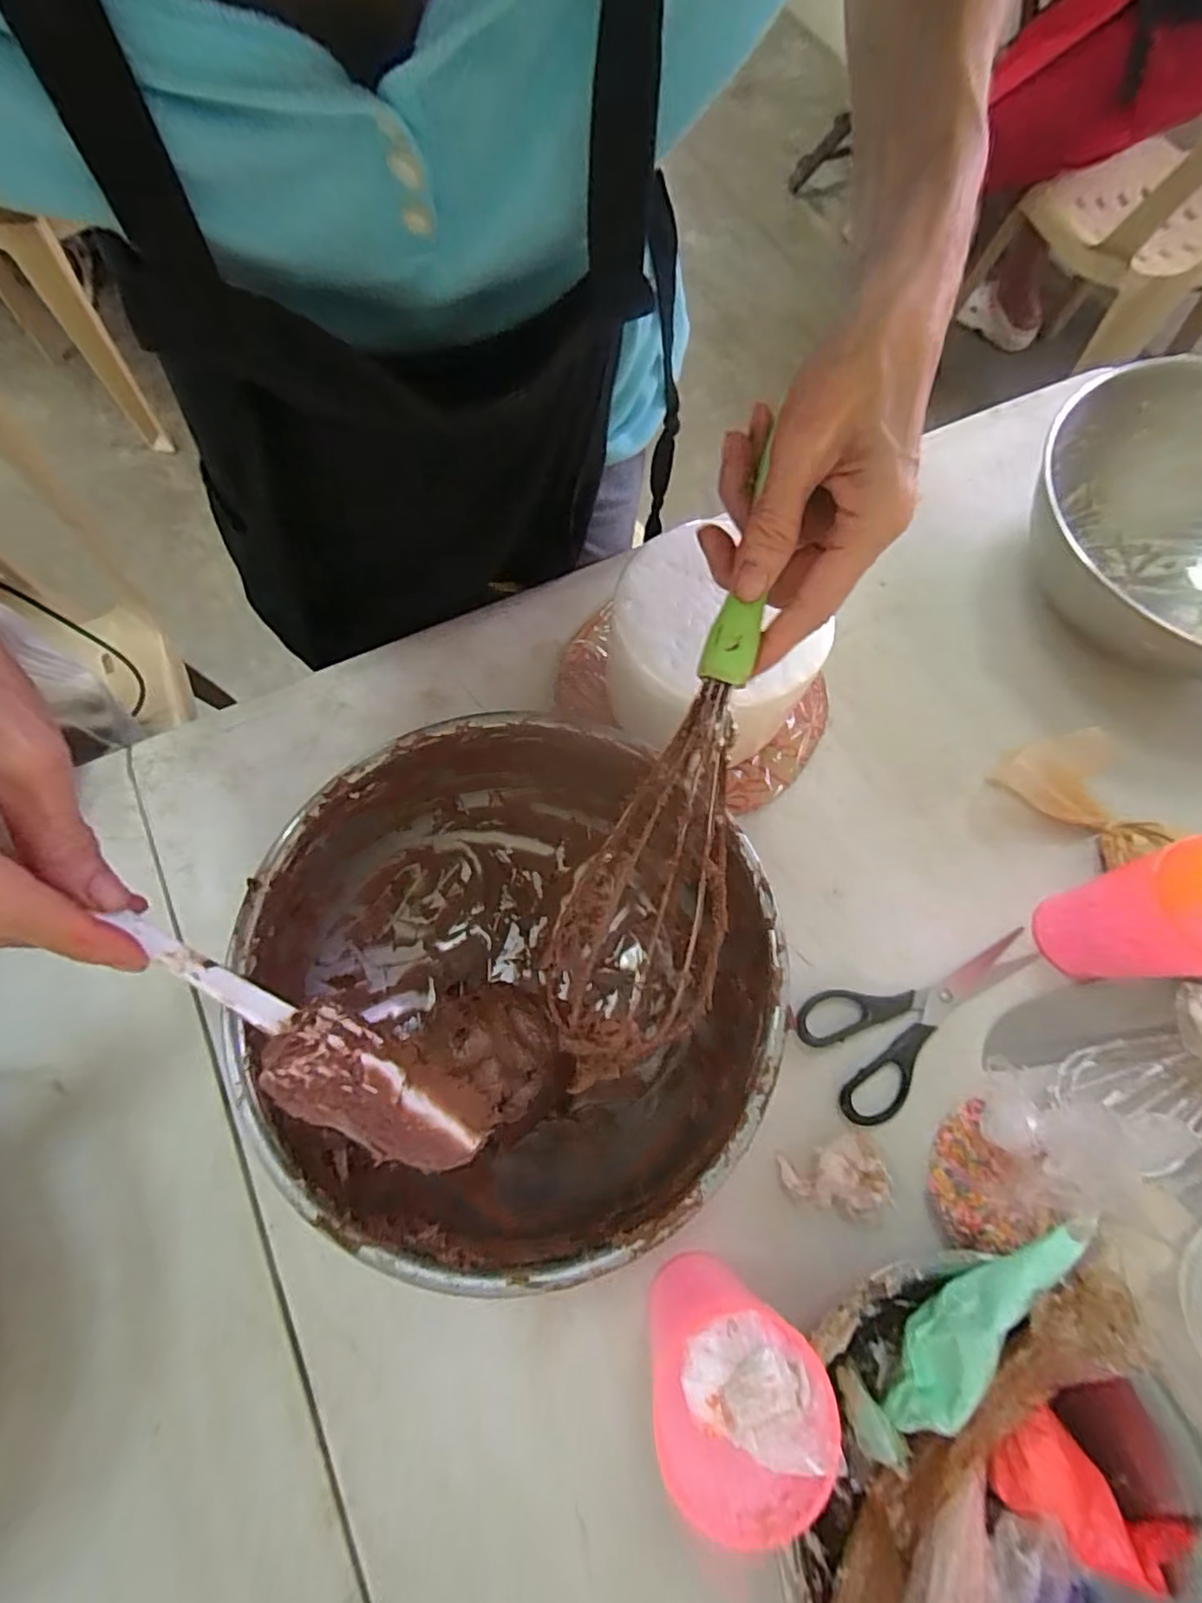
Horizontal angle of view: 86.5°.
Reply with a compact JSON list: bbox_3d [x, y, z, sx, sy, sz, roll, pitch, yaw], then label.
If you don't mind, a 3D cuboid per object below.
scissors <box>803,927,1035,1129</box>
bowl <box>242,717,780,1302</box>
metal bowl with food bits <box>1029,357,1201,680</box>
[{"bbox_3d":[0.197,0.129,0.382,0.151,0.004,0.073,-22,73,-9],"label":"scissors"},{"bbox_3d":[-0.048,0.092,0.338,0.229,0.101,0.244,0,72,-1],"label":"bowl"},{"bbox_3d":[0.415,-0.184,0.460,0.251,0.104,0.237,1,71,-1],"label":"metal bowl with food bits"}]

